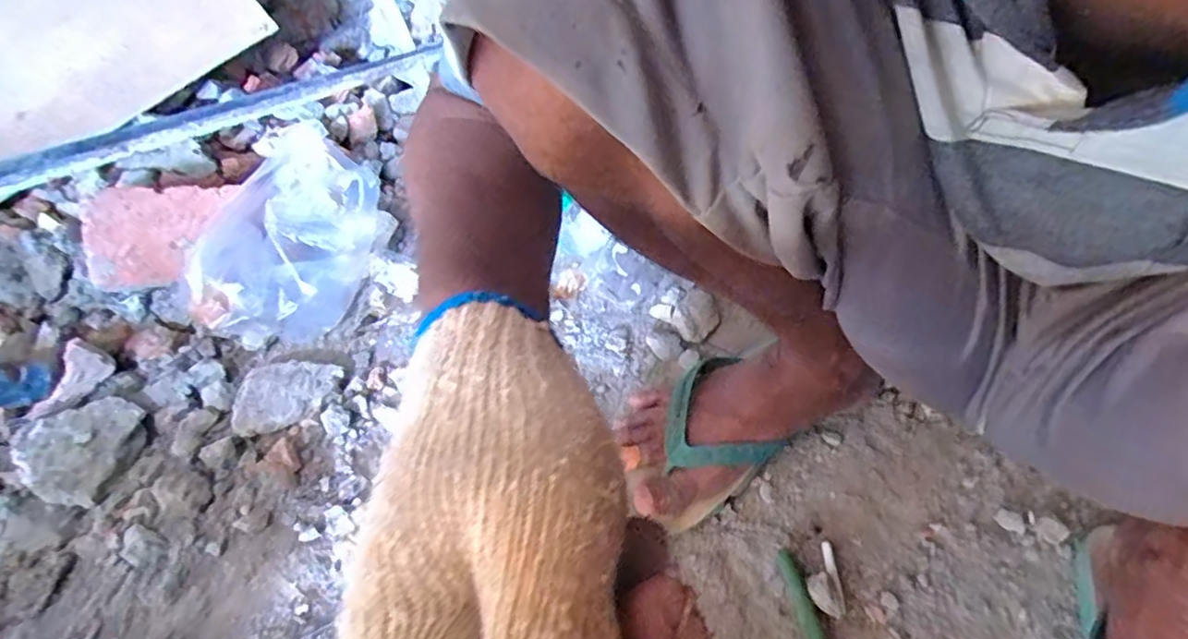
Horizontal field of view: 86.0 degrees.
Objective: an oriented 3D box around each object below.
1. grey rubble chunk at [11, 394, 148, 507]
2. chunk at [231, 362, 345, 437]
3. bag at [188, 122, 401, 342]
[{"bbox_3d":[-0.456,0.113,0.567,0.094,0.037,0.097,-3,44,3],"label":"grey rubble chunk"},{"bbox_3d":[-0.299,0.069,0.625,0.097,0.026,0.076,-21,46,-15],"label":"chunk"},{"bbox_3d":[-0.333,-0.086,0.703,0.129,0.151,0.227,10,46,16],"label":"bag"}]

